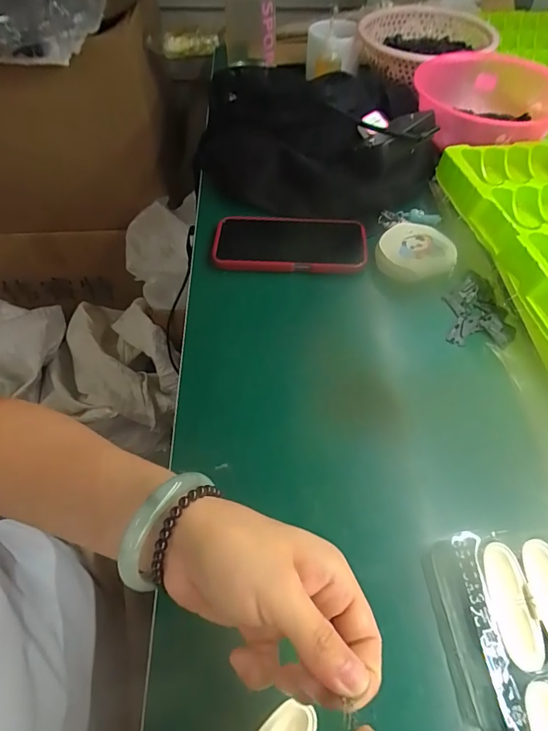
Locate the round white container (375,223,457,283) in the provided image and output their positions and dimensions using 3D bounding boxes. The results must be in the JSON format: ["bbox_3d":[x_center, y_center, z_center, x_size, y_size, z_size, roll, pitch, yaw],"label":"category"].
[{"bbox_3d":[0.150,-0.121,0.465,0.077,0.022,0.069,-1,55,-4],"label":"round white container"}]

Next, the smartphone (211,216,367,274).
[{"bbox_3d":[0.018,-0.138,0.487,0.166,0.012,0.077,3,55,1],"label":"smartphone"}]

